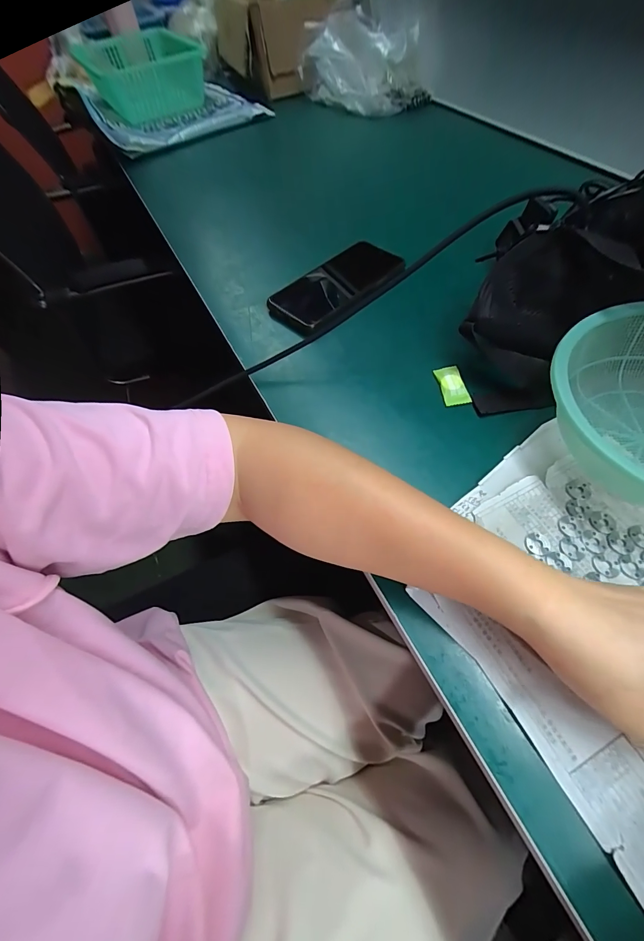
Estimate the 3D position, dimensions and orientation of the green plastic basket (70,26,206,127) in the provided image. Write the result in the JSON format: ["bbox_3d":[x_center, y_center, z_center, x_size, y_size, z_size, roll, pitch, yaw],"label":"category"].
[{"bbox_3d":[-0.446,-0.979,0.896,0.246,0.084,0.405,-30,61,-14],"label":"green plastic basket"}]

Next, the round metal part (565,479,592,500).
[{"bbox_3d":[0.204,0.014,0.288,0.020,0.004,0.017,-30,62,-13],"label":"round metal part"}]

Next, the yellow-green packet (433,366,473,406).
[{"bbox_3d":[0.125,-0.082,0.351,0.025,0.005,0.047,-7,59,0],"label":"yellow-green packet"}]

